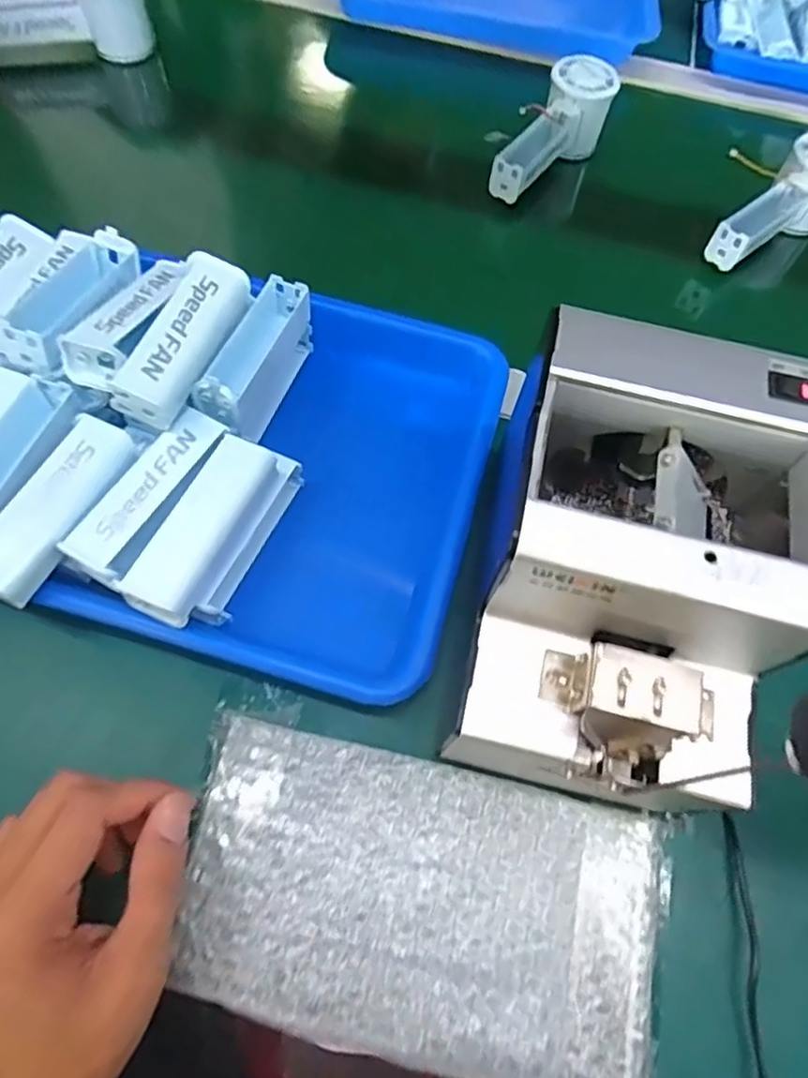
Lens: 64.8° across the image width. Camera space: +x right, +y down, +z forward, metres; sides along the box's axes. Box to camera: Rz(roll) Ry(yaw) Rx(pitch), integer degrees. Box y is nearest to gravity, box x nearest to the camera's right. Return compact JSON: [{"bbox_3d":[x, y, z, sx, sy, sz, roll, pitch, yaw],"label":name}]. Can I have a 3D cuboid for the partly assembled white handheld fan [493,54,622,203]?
[{"bbox_3d":[0.123,-0.338,0.532,0.055,0.051,0.153,34,66,12],"label":"partly assembled white handheld fan"}]

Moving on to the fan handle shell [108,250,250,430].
[{"bbox_3d":[-0.122,-0.110,0.352,0.030,0.032,0.100,19,64,5],"label":"fan handle shell"}]

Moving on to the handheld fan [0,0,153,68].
[{"bbox_3d":[-0.301,-0.456,0.559,0.147,0.066,0.050,-13,66,-11],"label":"handheld fan"}]

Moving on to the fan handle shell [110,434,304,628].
[{"bbox_3d":[-0.099,-0.003,0.349,0.037,0.056,0.110,26,64,8],"label":"fan handle shell"}]

